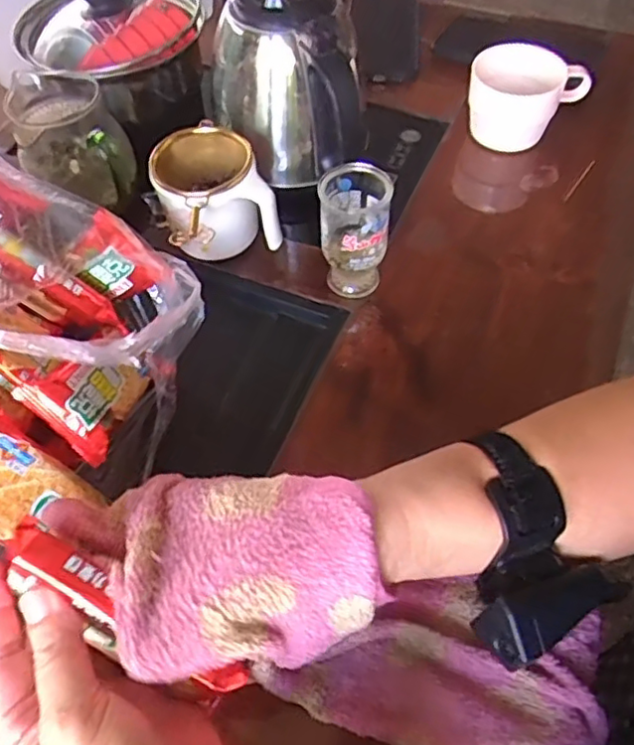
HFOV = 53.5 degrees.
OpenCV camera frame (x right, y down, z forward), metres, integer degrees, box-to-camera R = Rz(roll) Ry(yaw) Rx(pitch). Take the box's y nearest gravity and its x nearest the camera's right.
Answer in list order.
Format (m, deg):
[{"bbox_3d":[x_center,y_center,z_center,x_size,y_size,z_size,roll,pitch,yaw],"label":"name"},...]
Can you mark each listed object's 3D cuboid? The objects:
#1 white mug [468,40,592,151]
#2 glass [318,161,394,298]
[{"bbox_3d":[0.191,-0.252,0.578,0.096,0.076,0.095,19,59,13],"label":"white mug"},{"bbox_3d":[0.027,-0.098,0.455,0.047,0.088,0.047,5,57,4],"label":"glass"}]

